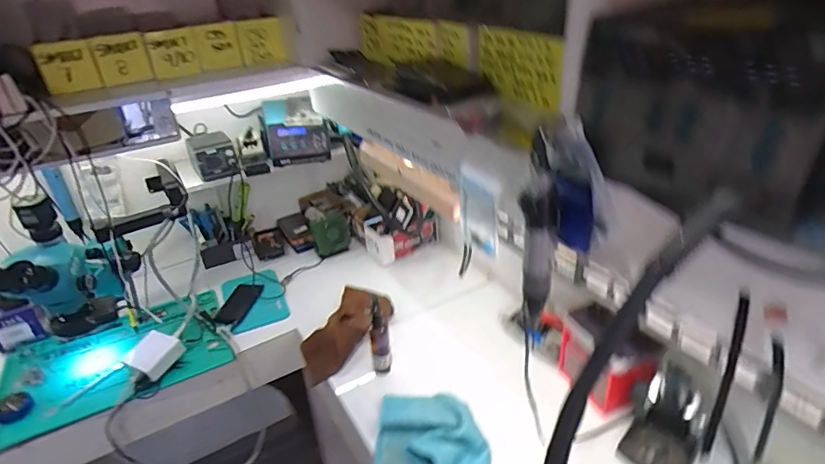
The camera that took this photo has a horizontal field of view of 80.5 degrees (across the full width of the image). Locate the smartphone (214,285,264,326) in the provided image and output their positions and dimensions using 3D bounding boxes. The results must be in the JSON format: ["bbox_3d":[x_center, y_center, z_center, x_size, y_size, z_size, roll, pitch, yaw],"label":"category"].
[{"bbox_3d":[-0.409,0.169,1.157,0.063,0.013,0.136,16,31,0],"label":"smartphone"}]

